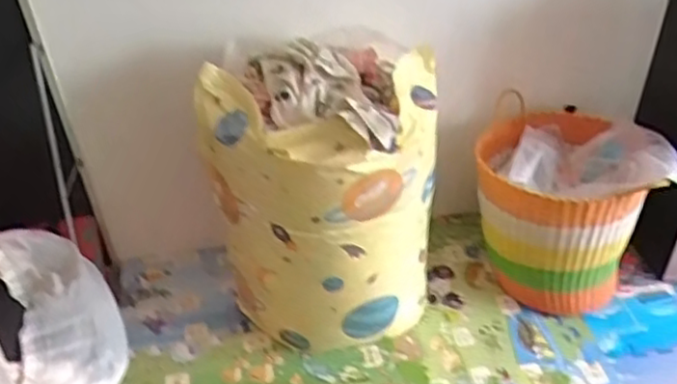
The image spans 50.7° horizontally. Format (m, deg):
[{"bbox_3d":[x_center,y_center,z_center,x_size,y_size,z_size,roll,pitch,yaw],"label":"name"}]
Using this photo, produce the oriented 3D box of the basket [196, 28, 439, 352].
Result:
[{"bbox_3d":[-0.033,0.032,1.731,0.497,0.701,0.415,1,38,3],"label":"basket"}]

